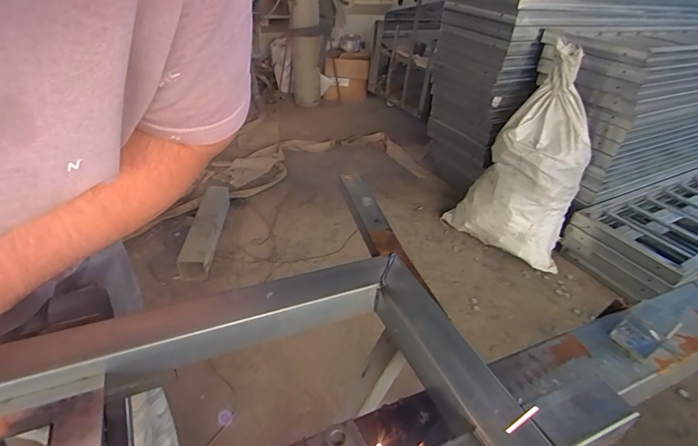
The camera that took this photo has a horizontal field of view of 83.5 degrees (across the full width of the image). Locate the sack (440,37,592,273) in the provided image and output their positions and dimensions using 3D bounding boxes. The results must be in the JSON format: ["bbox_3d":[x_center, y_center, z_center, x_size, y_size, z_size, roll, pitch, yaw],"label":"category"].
[{"bbox_3d":[0.793,-0.271,1.739,0.526,0.804,0.358,32,43,34],"label":"sack"}]

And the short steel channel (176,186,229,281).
[{"bbox_3d":[-0.640,0.002,1.775,0.126,0.117,0.647,0,35,-5],"label":"short steel channel"}]

